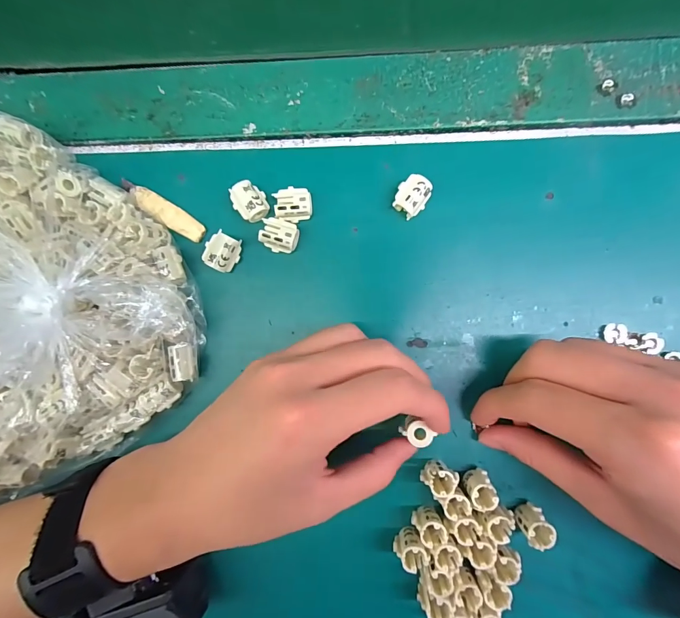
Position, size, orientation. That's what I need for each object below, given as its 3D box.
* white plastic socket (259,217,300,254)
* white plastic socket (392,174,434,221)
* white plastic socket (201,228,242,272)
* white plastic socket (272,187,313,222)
[{"bbox_3d":[-0.037,-0.044,0.225,0.021,0.012,0.018,25,88,5],"label":"white plastic socket"},{"bbox_3d":[0.043,-0.066,0.221,0.018,0.014,0.023,23,87,5],"label":"white plastic socket"},{"bbox_3d":[-0.072,-0.035,0.226,0.017,0.012,0.022,23,87,5],"label":"white plastic socket"},{"bbox_3d":[-0.028,-0.063,0.224,0.021,0.011,0.018,-2,86,3],"label":"white plastic socket"}]

